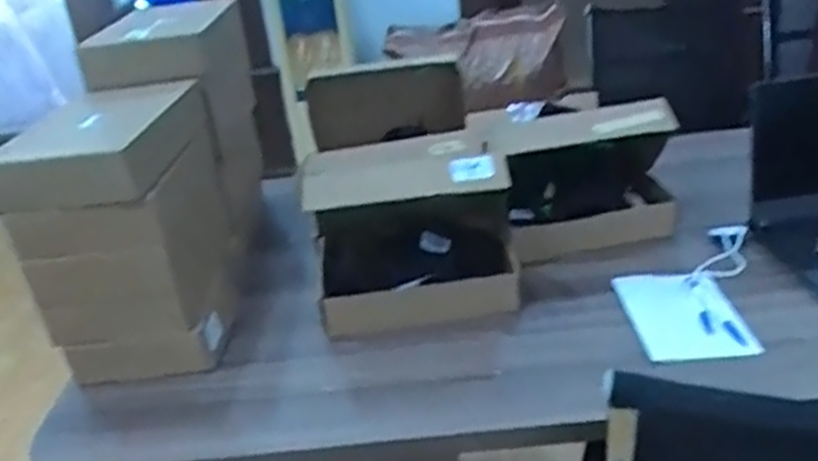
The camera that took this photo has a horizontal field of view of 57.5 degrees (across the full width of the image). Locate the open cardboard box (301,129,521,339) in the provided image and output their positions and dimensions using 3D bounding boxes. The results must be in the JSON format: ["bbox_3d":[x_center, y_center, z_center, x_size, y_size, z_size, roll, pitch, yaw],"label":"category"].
[{"bbox_3d":[0.001,-0.013,1.189,0.316,0.217,0.273,-10,27,-9],"label":"open cardboard box"}]

